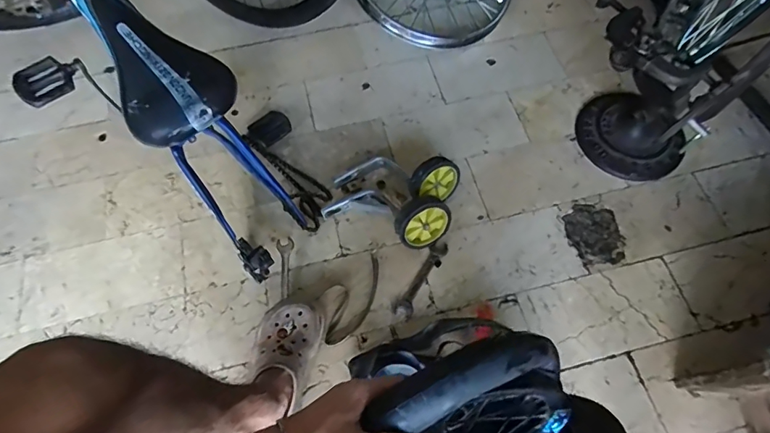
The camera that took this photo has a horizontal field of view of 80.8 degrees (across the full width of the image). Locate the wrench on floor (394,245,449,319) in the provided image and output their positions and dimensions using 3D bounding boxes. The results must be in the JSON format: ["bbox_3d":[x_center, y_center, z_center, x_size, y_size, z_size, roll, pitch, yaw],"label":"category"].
[{"bbox_3d":[0.069,0.120,0.855,0.031,0.009,0.165,28,69,13],"label":"wrench on floor"}]

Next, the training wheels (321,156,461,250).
[{"bbox_3d":[0.013,-0.045,0.874,0.241,0.090,0.172,16,66,8],"label":"training wheels"}]

